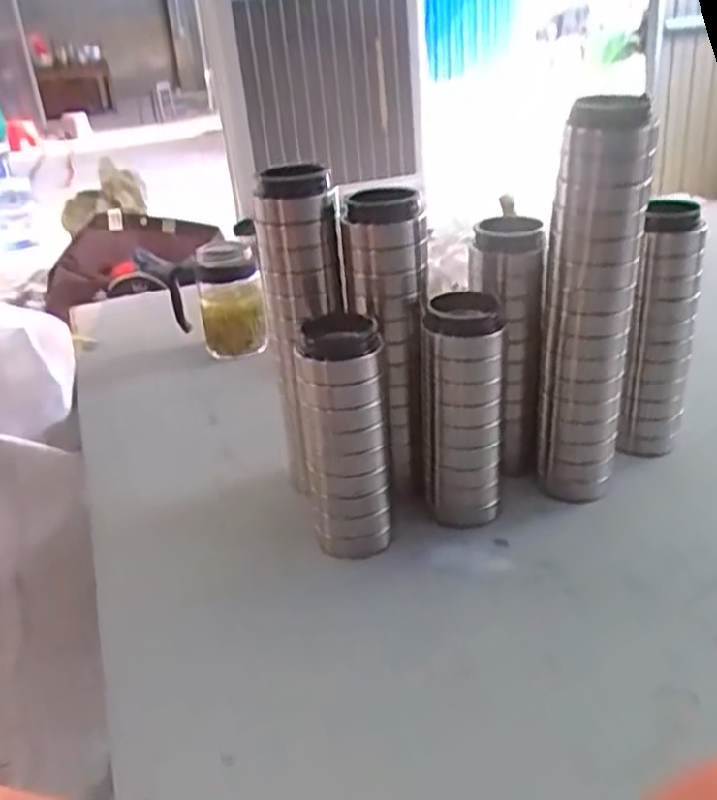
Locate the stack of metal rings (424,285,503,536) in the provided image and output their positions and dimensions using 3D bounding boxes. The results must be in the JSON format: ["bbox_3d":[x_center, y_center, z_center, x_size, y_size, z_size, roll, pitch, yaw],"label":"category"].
[{"bbox_3d":[0.084,0.011,0.620,0.062,0.184,0.053,-3,27,4],"label":"stack of metal rings"}]

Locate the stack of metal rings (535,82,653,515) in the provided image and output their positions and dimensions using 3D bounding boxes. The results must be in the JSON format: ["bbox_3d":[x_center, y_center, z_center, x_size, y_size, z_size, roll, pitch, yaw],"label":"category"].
[{"bbox_3d":[0.188,-0.073,0.621,0.076,0.314,0.064,5,29,19],"label":"stack of metal rings"}]

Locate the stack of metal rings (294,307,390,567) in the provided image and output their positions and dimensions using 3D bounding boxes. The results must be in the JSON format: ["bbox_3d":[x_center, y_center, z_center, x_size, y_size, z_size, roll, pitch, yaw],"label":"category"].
[{"bbox_3d":[-0.012,0.029,0.599,0.063,0.188,0.056,-9,27,-8],"label":"stack of metal rings"}]

